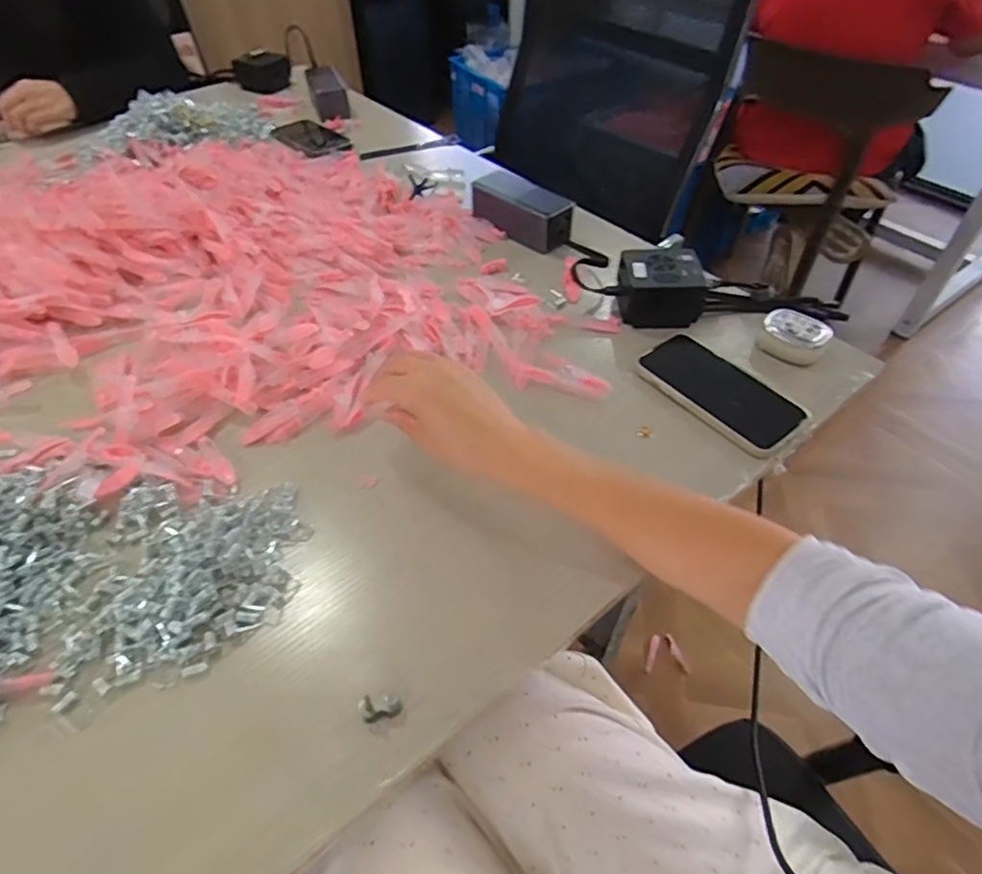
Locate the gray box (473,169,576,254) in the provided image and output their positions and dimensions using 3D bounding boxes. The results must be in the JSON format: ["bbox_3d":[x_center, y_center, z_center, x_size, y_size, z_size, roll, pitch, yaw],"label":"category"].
[{"bbox_3d":[0.040,-0.280,0.710,0.130,0.050,0.058,33,56,26],"label":"gray box"}]

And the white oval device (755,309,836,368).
[{"bbox_3d":[0.292,-0.095,0.560,0.059,0.035,0.043,31,55,24],"label":"white oval device"}]

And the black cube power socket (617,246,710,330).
[{"bbox_3d":[0.173,-0.155,0.596,0.079,0.050,0.073,-5,49,-5],"label":"black cube power socket"}]

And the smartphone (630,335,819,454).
[{"bbox_3d":[0.206,-0.042,0.523,0.077,0.017,0.146,-32,56,-25],"label":"smartphone"}]

